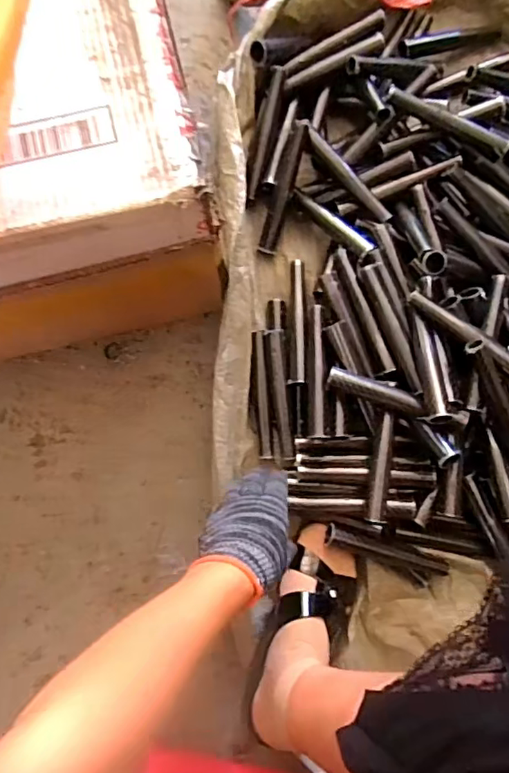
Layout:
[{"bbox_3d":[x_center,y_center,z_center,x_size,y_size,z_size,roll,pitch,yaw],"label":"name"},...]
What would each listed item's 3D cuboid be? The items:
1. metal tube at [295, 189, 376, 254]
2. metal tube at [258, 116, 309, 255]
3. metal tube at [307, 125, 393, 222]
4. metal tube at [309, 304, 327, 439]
[{"bbox_3d":[0.092,-0.191,0.620,0.022,0.019,0.121,-41,65,-5],"label":"metal tube"},{"bbox_3d":[0.035,-0.234,0.632,0.023,0.026,0.150,17,110,0],"label":"metal tube"},{"bbox_3d":[0.109,-0.244,0.611,0.014,0.013,0.137,-41,86,-5],"label":"metal tube"},{"bbox_3d":[0.070,-0.018,0.595,0.018,0.022,0.149,1,84,-1],"label":"metal tube"}]

